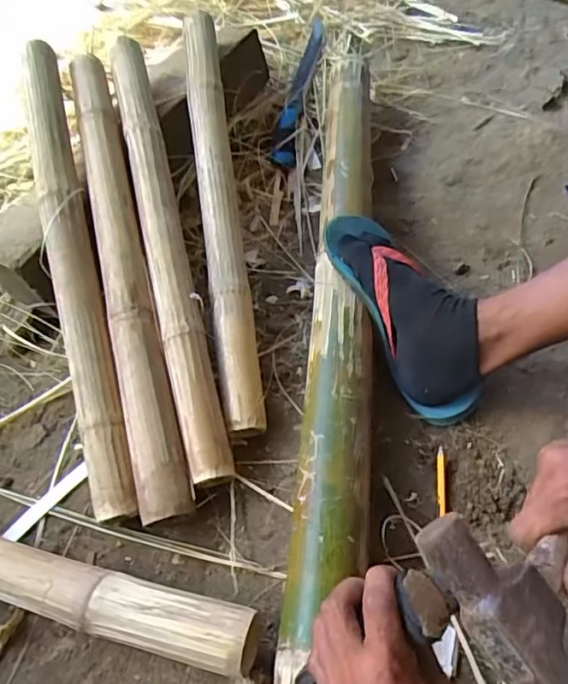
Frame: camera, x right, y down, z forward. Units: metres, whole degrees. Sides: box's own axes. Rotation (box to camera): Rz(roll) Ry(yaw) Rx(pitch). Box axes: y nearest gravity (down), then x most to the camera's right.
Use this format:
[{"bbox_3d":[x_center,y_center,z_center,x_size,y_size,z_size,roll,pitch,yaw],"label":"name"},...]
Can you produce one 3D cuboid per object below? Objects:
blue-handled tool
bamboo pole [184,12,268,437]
[{"bbox_3d":[0.029,-0.458,1.011,0.043,0.051,0.406,7,54,8],"label":"blue-handled tool"},{"bbox_3d":[-0.085,-0.193,0.728,0.053,0.050,0.638,-8,66,-3],"label":"bamboo pole"}]

